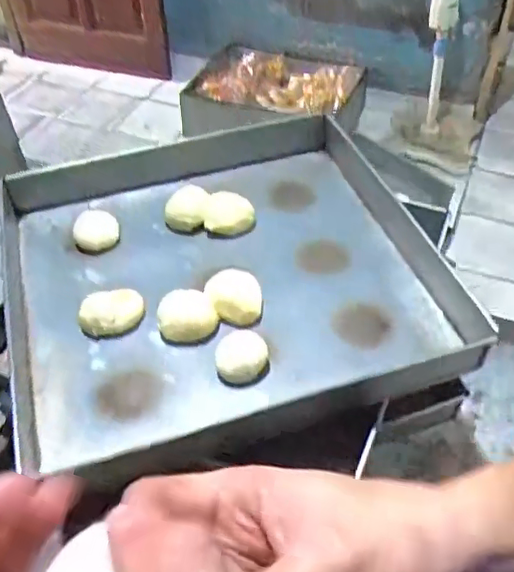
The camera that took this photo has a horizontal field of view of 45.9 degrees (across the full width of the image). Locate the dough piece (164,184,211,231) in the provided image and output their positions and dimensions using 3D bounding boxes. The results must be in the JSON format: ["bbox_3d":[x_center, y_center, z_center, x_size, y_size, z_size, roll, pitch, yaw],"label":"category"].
[{"bbox_3d":[-0.091,-0.105,0.796,0.050,0.034,0.056,8,47,9],"label":"dough piece"}]

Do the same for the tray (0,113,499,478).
[{"bbox_3d":[-0.055,-0.032,0.731,0.452,0.068,0.502,-14,48,-12],"label":"tray"}]

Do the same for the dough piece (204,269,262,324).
[{"bbox_3d":[-0.026,0.011,0.686,0.061,0.029,0.061,-1,46,1],"label":"dough piece"}]

